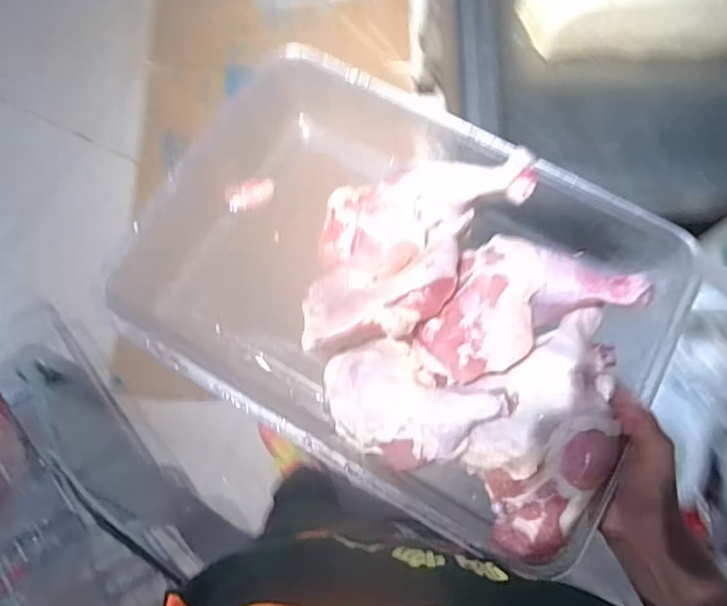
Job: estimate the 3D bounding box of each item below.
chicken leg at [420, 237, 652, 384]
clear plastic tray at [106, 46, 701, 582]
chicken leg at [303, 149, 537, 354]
[{"bbox_3d":[0.122,-0.009,0.470,0.159,0.047,0.098,-24,75,-9],"label":"chicken leg"},{"bbox_3d":[0.029,-0.017,0.485,0.399,0.109,0.294,31,74,7],"label":"clear plastic tray"},{"bbox_3d":[0.026,-0.052,0.495,0.127,0.054,0.223,37,75,9],"label":"chicken leg"}]

